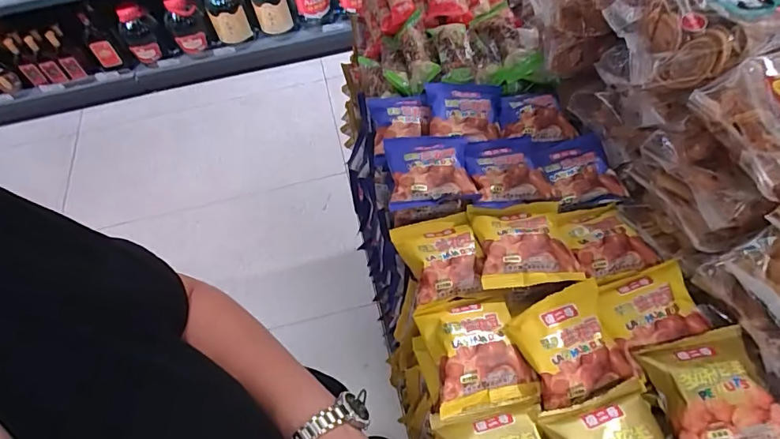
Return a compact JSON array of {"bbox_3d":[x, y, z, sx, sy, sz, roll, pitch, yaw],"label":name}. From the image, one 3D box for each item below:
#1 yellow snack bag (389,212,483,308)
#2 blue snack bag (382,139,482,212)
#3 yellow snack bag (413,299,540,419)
[{"bbox_3d":[0.046,0.033,0.406,0.071,0.018,0.083,-15,58,-4],"label":"yellow snack bag"},{"bbox_3d":[0.039,-0.052,0.443,0.082,0.017,0.088,-7,58,1],"label":"blue snack bag"},{"bbox_3d":[0.069,0.105,0.361,0.078,0.017,0.083,-15,58,-3],"label":"yellow snack bag"}]

